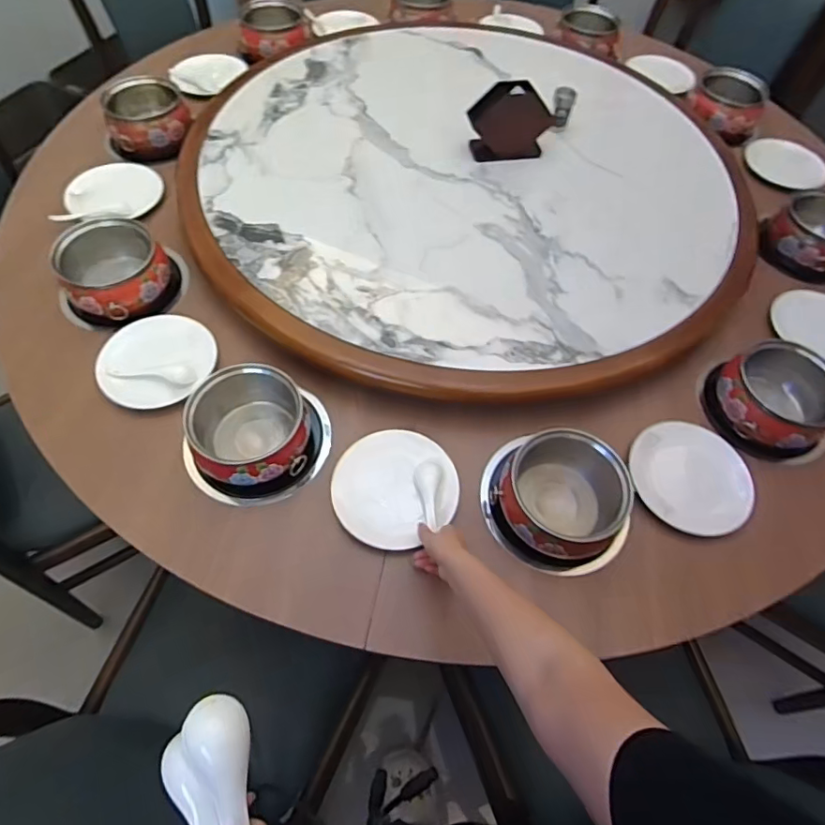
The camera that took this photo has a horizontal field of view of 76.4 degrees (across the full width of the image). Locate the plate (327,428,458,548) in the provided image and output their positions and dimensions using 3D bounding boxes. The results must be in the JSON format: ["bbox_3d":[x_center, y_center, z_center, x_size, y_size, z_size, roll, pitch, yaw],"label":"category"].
[{"bbox_3d":[-0.027,0.108,0.779,0.178,0.013,0.172,2,60,-3],"label":"plate"}]

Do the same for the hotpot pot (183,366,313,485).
[{"bbox_3d":[-0.240,0.020,0.779,0.159,0.127,0.172,2,60,-3],"label":"hotpot pot"}]

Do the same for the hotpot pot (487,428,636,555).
[{"bbox_3d":[0.214,0.114,0.744,0.167,0.093,0.157,2,60,-3],"label":"hotpot pot"}]

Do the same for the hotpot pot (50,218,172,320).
[{"bbox_3d":[-0.525,-0.256,0.912,0.172,0.076,0.170,41,65,18],"label":"hotpot pot"}]

